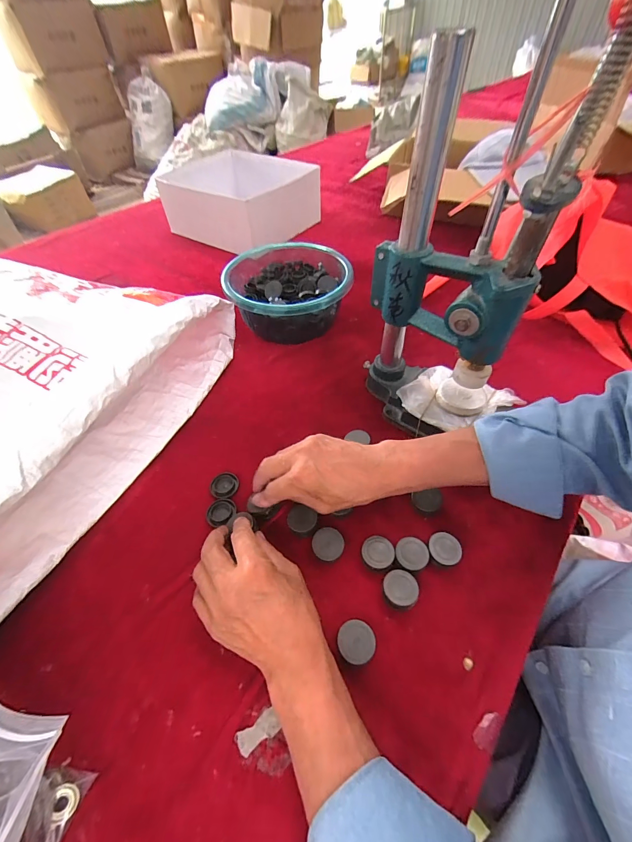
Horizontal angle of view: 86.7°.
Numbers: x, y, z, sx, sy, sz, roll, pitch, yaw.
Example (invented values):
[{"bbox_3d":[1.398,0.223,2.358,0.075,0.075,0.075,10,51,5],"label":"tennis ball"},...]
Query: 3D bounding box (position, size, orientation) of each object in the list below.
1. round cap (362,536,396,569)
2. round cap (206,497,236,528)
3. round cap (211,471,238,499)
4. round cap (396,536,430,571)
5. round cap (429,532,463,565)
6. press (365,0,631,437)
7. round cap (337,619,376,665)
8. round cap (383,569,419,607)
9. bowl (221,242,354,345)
[{"bbox_3d":[0.063,0.136,0.343,0.031,0.017,0.033,-1,52,1],"label":"round cap"},{"bbox_3d":[-0.107,0.103,0.379,0.031,0.005,0.033,-1,52,1],"label":"round cap"},{"bbox_3d":[-0.110,0.075,0.399,0.031,0.004,0.033,-1,52,1],"label":"round cap"},{"bbox_3d":[0.097,0.136,0.341,0.031,0.016,0.032,-1,52,1],"label":"round cap"},{"bbox_3d":[0.131,0.132,0.343,0.031,0.015,0.031,6,52,7],"label":"round cap"},{"bbox_3d":[0.150,-0.154,0.353,0.185,0.369,0.124,25,52,33],"label":"press"},{"bbox_3d":[0.036,0.196,0.296,0.032,0.020,0.032,-1,52,1],"label":"round cap"},{"bbox_3d":[0.081,0.162,0.322,0.032,0.017,0.031,-1,52,1],"label":"round cap"},{"bbox_3d":[-0.049,-0.219,0.587,0.209,0.087,0.239,-1,52,1],"label":"bowl"}]

